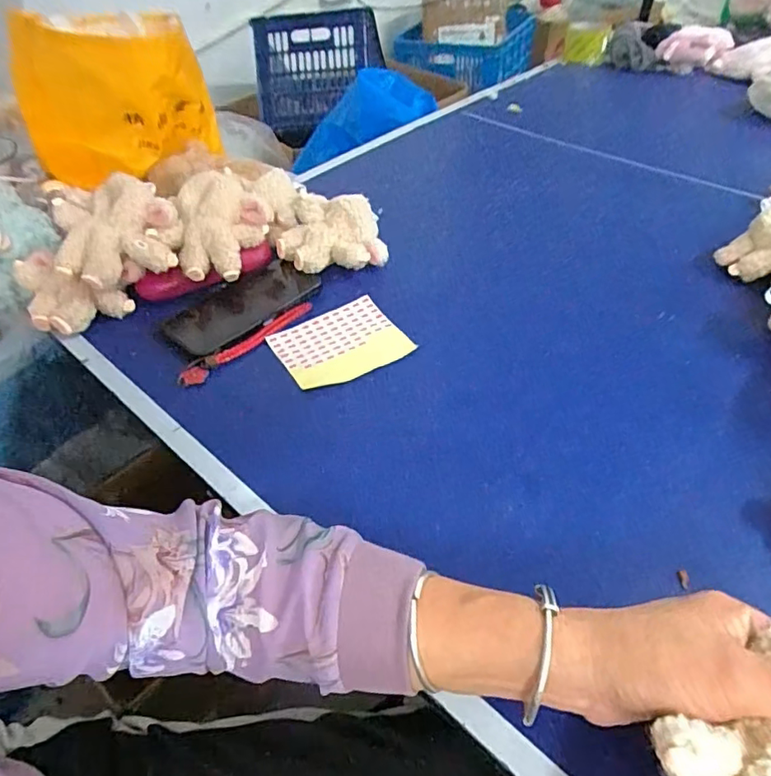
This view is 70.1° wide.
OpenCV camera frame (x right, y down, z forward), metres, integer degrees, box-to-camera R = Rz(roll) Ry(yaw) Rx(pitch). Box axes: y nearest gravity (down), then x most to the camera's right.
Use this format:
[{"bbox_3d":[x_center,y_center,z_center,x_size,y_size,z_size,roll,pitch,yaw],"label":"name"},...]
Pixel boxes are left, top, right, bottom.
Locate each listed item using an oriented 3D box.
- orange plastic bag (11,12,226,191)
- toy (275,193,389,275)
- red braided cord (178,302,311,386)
[{"bbox_3d":[-0.353,-0.381,0.720,0.251,0.175,0.179,9,47,12],"label":"orange plastic bag"},{"bbox_3d":[-0.062,-0.172,0.635,0.124,0.066,0.085,-13,46,-10],"label":"toy"},{"bbox_3d":[-0.135,-0.045,0.548,0.153,0.022,0.019,-34,53,-27],"label":"red braided cord"}]

